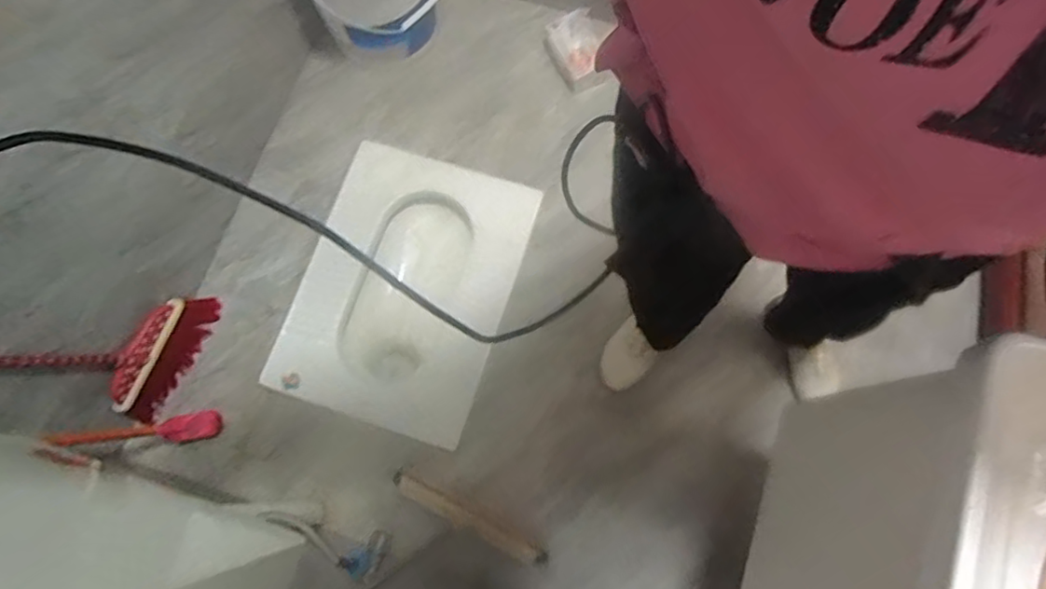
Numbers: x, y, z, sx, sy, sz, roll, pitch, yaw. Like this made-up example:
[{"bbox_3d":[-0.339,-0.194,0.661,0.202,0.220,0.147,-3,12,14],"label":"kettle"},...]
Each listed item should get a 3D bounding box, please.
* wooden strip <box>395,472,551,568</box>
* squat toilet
[{"bbox_3d":[-0.107,0.428,1.179,0.331,0.017,0.035,26,78,8],"label":"wooden strip"},{"bbox_3d":[-0.253,-0.009,1.367,0.432,0.129,0.574,18,77,6],"label":"squat toilet"}]

